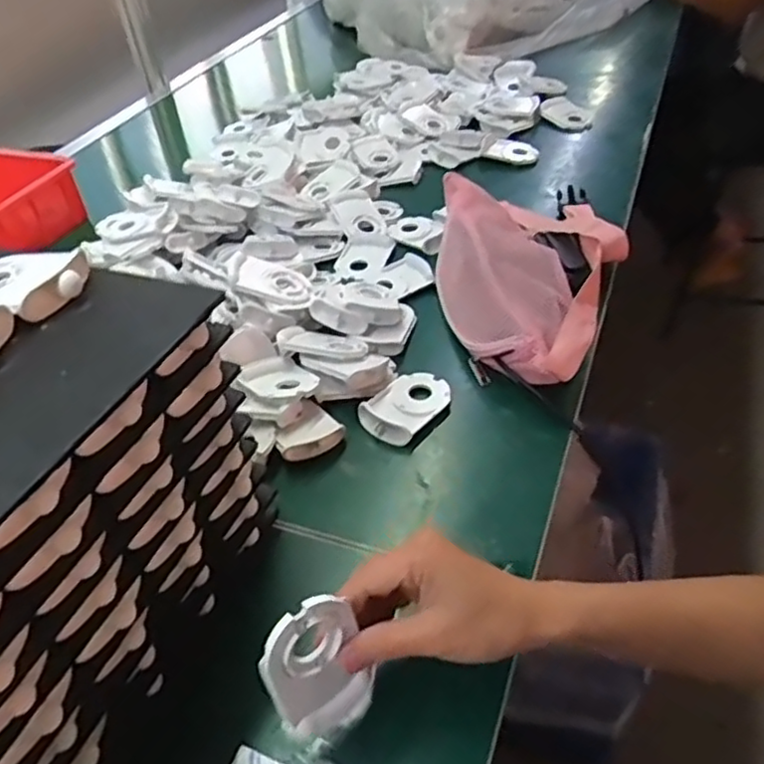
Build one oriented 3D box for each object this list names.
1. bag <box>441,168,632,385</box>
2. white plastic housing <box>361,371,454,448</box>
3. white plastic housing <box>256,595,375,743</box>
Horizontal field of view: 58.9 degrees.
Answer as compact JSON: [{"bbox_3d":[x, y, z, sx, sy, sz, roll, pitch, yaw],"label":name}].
[{"bbox_3d":[0.159,-0.129,0.712,0.194,0.074,0.350,-6,41,2],"label":"bag"},{"bbox_3d":[0.024,0.020,0.616,0.063,0.016,0.086,26,51,32],"label":"white plastic housing"},{"bbox_3d":[-0.034,0.160,0.372,0.055,0.092,0.007,-31,31,-24],"label":"white plastic housing"}]

